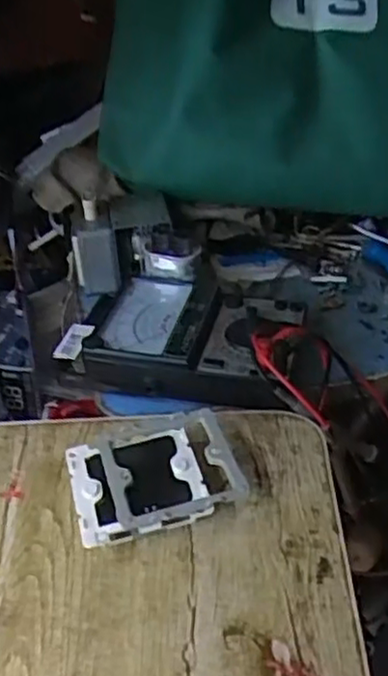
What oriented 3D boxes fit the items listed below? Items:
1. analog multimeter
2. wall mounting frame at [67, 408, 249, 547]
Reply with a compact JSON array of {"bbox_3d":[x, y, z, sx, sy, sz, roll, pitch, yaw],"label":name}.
[{"bbox_3d":[-0.004,-0.004,0.592,0.191,0.041,0.124,5,39,13],"label":"analog multimeter"},{"bbox_3d":[-0.025,0.096,0.473,0.105,0.034,0.088,-13,39,-9],"label":"wall mounting frame"}]

